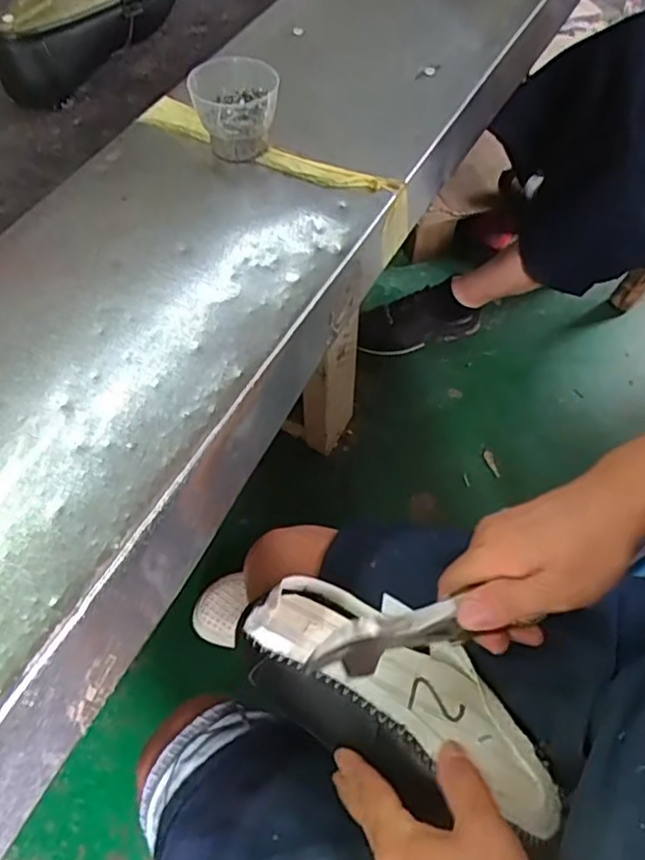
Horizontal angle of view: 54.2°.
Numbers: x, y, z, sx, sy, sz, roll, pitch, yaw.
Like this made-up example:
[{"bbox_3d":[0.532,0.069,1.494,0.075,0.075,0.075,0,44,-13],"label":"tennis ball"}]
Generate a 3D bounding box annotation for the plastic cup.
[{"bbox_3d":[-0.063,-0.234,0.464,0.060,0.051,0.053,-7,60,-4],"label":"plastic cup"}]

